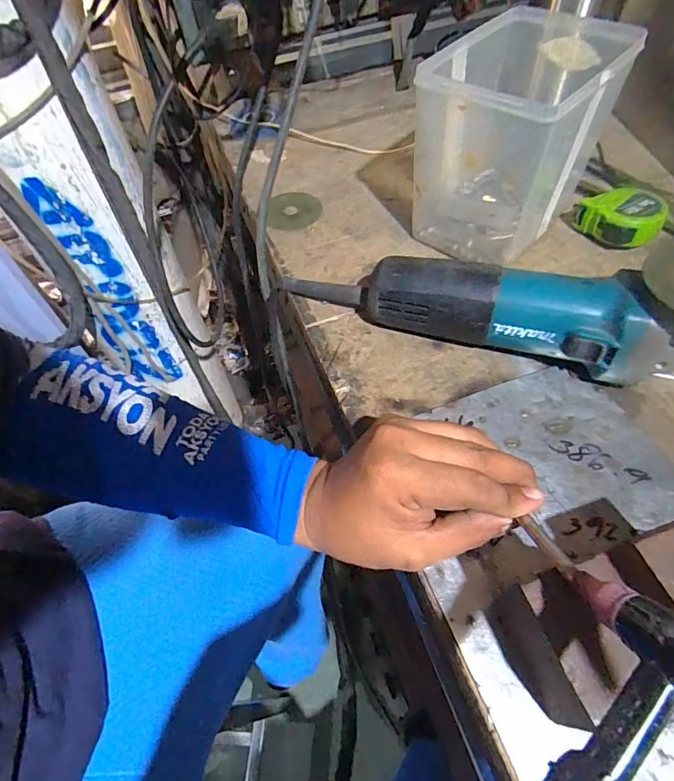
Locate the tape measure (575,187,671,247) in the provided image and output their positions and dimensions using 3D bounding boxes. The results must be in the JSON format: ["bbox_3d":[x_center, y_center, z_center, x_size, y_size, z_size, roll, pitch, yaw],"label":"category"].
[{"bbox_3d":[0.282,-0.172,0.442,0.073,0.034,0.057,34,65,23],"label":"tape measure"}]

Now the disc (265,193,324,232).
[{"bbox_3d":[-0.049,-0.209,0.516,0.061,0.005,0.067,-2,56,3],"label":"disc"}]

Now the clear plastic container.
[{"bbox_3d":[0.167,-0.235,0.427,0.134,0.156,0.188,29,63,21],"label":"clear plastic container"}]

